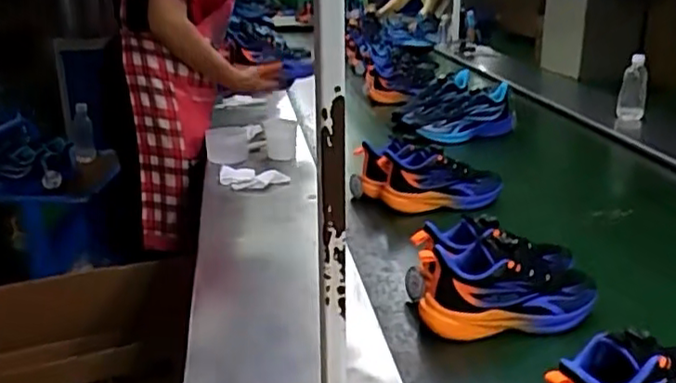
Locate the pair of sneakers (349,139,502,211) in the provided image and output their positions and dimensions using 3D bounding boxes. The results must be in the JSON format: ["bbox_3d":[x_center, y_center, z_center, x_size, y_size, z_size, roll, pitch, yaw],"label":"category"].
[{"bbox_3d":[0.163,-0.033,1.248,0.279,0.104,0.137,6,21,11],"label":"pair of sneakers"}]

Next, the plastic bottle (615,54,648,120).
[{"bbox_3d":[0.783,-0.273,1.745,0.068,0.167,0.060,12,23,24],"label":"plastic bottle"}]

